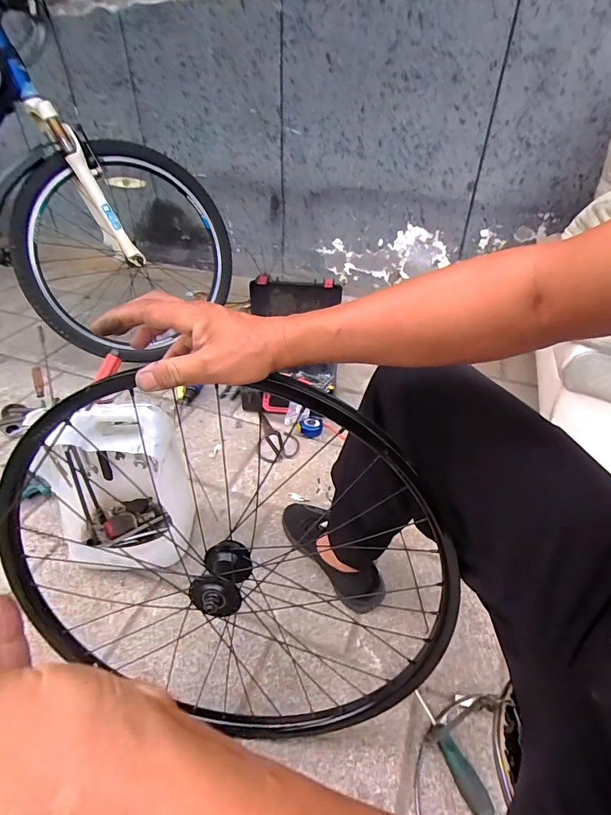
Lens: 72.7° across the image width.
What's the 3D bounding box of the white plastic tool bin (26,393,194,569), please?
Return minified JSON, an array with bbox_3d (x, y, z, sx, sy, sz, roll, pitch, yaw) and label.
[{"bbox_3d":[-0.346,0.143,0.781,0.223,0.316,0.220,-15,40,-20],"label":"white plastic tool bin"}]

